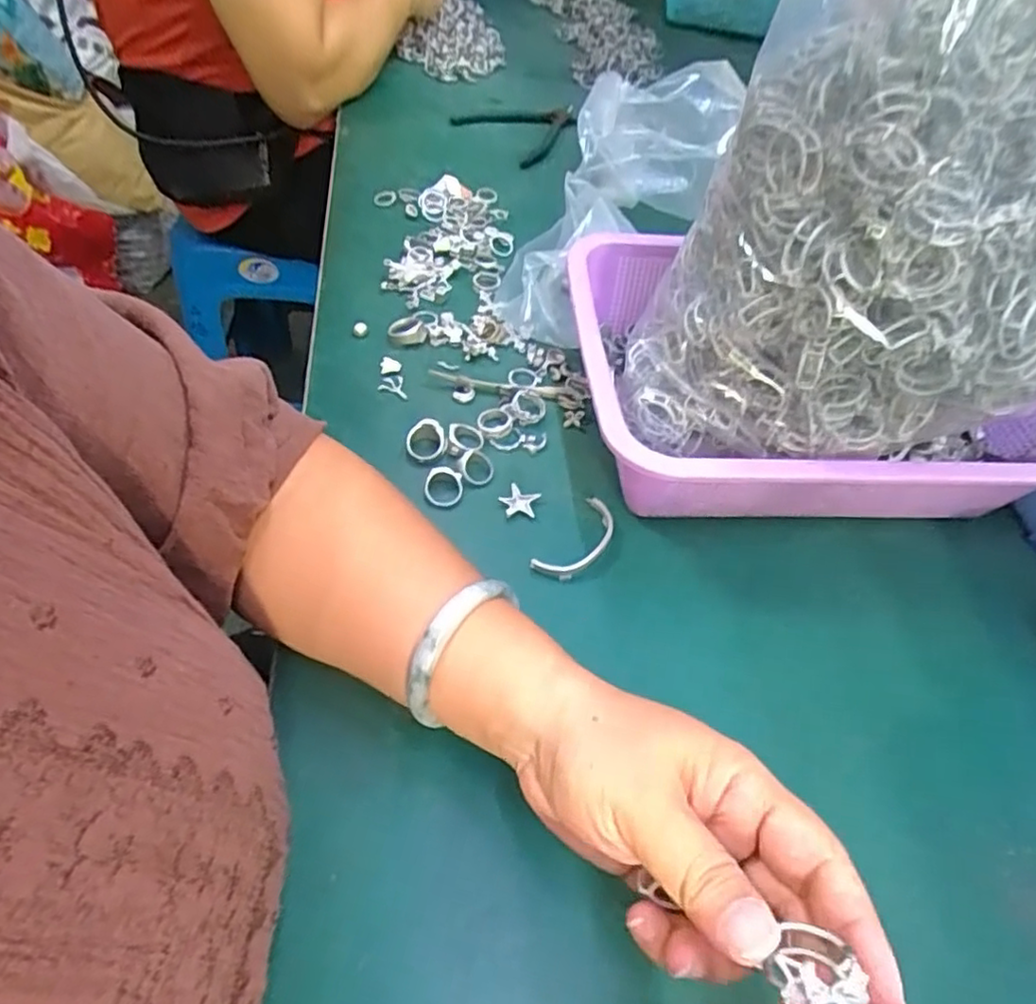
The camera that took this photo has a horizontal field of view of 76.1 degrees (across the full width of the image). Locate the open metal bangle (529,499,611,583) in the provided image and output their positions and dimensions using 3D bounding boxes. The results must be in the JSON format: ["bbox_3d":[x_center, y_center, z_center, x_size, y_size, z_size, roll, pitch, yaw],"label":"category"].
[{"bbox_3d":[0.037,0.023,0.390,0.026,0.008,0.065,31,56,20],"label":"open metal bangle"}]

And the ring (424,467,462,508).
[{"bbox_3d":[-0.046,-0.010,0.410,0.023,0.009,0.024,3,52,-4],"label":"ring"}]

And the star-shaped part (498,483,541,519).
[{"bbox_3d":[0.000,0.000,0.412,0.023,0.004,0.022,19,53,12],"label":"star-shaped part"}]

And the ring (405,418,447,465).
[{"bbox_3d":[-0.059,-0.039,0.428,0.027,0.010,0.027,-8,91,-9],"label":"ring"}]

